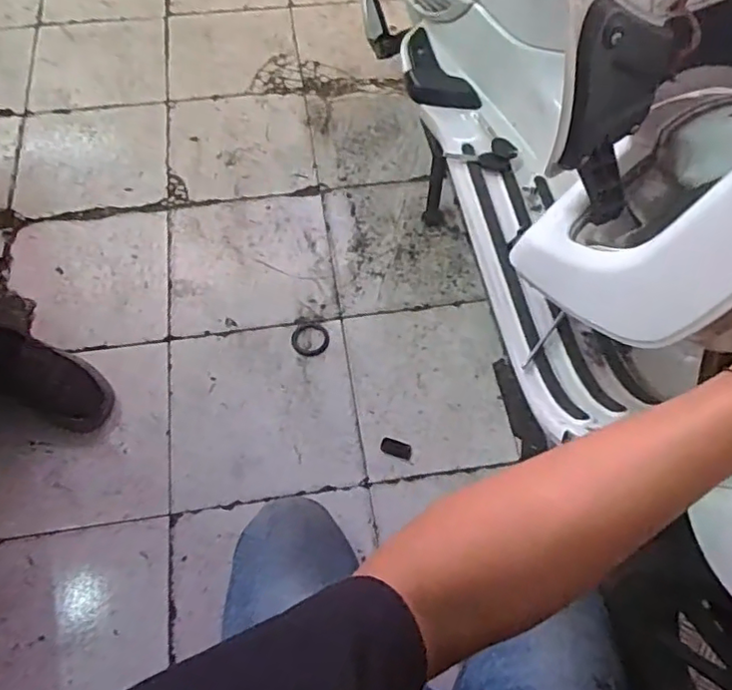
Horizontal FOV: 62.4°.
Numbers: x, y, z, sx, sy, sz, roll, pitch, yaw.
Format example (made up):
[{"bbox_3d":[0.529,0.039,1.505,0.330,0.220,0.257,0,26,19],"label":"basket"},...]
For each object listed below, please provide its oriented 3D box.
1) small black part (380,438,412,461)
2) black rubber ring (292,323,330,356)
[{"bbox_3d":[0.048,0.163,0.955,0.049,0.005,0.026,18,62,8],"label":"small black part"},{"bbox_3d":[-0.096,-0.010,1.047,0.065,0.007,0.064,1,61,-1],"label":"black rubber ring"}]

